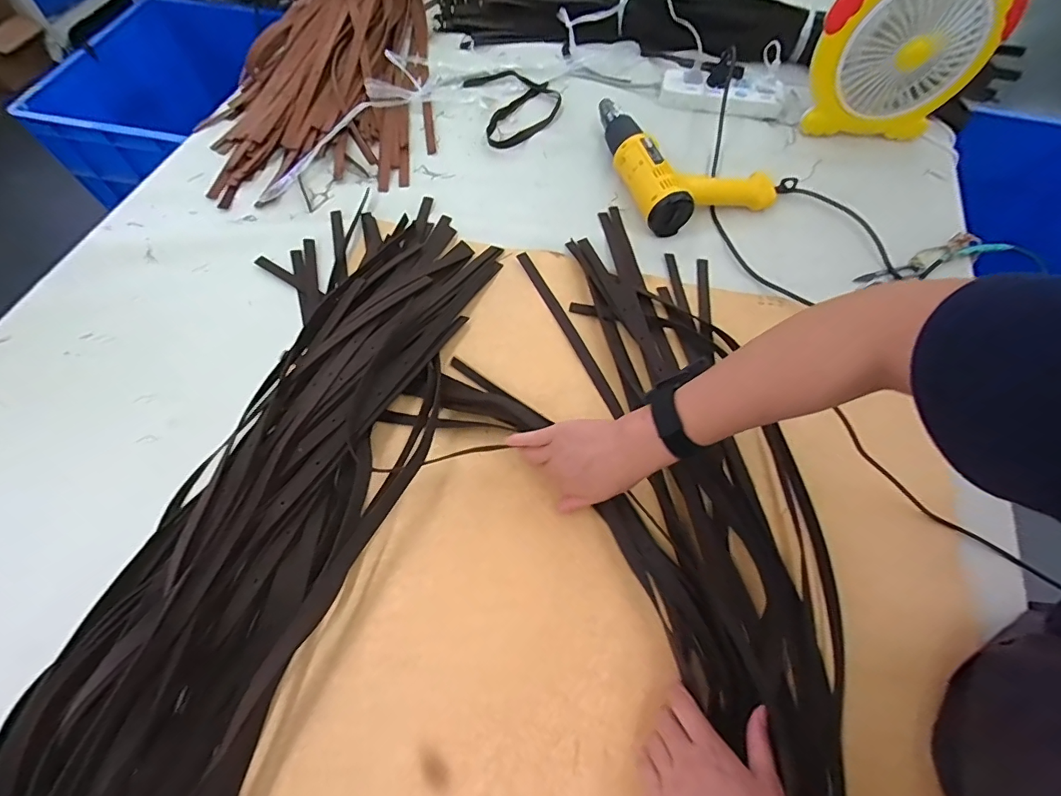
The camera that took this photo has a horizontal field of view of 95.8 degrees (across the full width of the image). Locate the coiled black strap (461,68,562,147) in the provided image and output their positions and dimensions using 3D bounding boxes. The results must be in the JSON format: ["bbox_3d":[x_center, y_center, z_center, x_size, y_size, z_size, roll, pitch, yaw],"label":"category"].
[{"bbox_3d":[-0.025,-0.519,0.847,0.147,0.021,0.190,-15,64,-8],"label":"coiled black strap"}]

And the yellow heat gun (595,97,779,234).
[{"bbox_3d":[0.230,-0.384,0.742,0.203,0.059,0.272,-13,63,-7],"label":"yellow heat gun"}]

